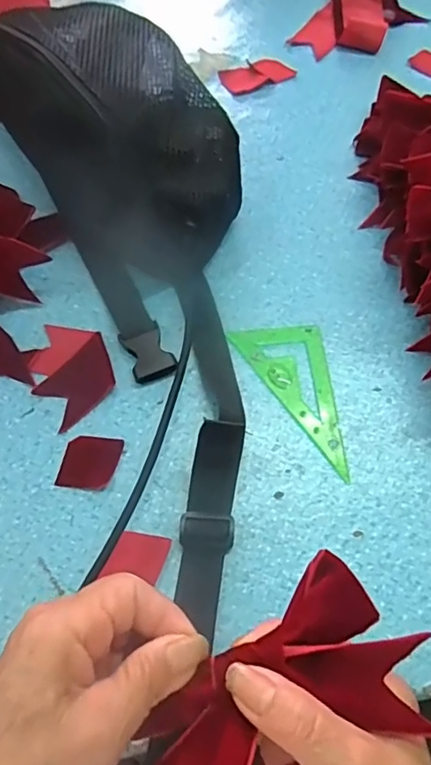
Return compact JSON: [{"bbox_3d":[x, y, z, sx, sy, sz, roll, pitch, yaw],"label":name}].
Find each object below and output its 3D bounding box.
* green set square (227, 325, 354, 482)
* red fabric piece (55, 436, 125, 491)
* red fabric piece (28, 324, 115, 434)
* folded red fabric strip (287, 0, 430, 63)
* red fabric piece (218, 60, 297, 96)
[{"bbox_3d":[0.066,0.001,0.372,0.055,0.004,0.118,-30,69,-16],"label":"green set square"},{"bbox_3d":[-0.078,0.049,0.343,0.035,0.004,0.033,7,64,1],"label":"red fabric piece"},{"bbox_3d":[-0.096,-0.008,0.368,0.049,0.004,0.074,-16,66,-10],"label":"red fabric piece"},{"bbox_3d":[0.141,-0.365,0.544,0.128,0.028,0.084,-38,72,-19],"label":"folded red fabric strip"},{"bbox_3d":[0.039,-0.288,0.515,0.068,0.004,0.035,-24,68,-13],"label":"red fabric piece"}]

